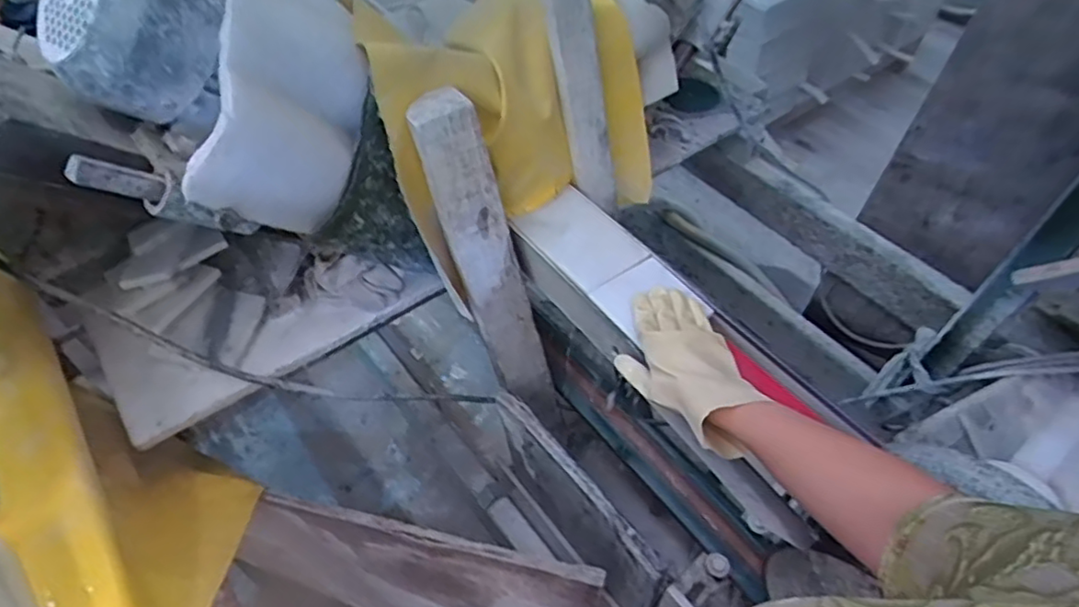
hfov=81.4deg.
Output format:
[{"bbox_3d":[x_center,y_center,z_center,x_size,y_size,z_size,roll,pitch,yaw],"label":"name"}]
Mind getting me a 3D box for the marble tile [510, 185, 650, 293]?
[{"bbox_3d":[0.051,-0.079,0.754,0.106,0.015,0.143,-31,57,-25],"label":"marble tile"}]

